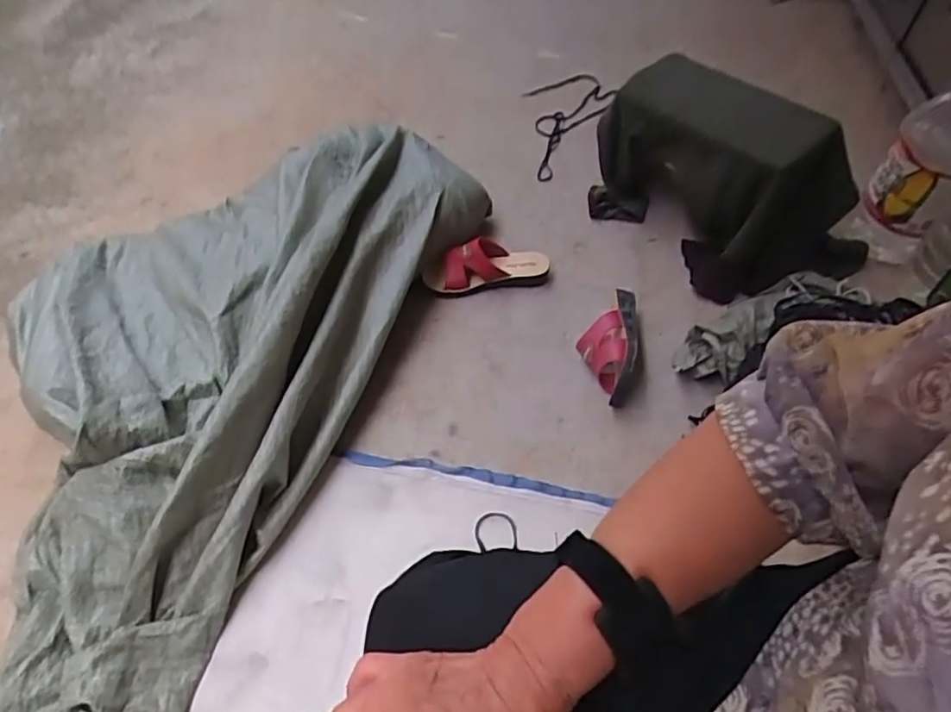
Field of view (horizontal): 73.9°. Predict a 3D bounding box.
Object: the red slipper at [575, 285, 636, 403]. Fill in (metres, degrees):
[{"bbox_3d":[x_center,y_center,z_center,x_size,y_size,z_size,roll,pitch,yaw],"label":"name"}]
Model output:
[{"bbox_3d":[0.221,-0.025,1.050,0.096,0.075,0.217,3,51,5],"label":"red slipper"}]

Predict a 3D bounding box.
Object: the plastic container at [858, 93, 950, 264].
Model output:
[{"bbox_3d":[0.786,-0.318,1.113,0.105,0.322,0.145,-38,59,-24],"label":"plastic container"}]

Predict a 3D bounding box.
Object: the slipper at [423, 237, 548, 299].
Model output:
[{"bbox_3d":[0.020,-0.173,1.193,0.237,0.087,0.093,-8,51,-3],"label":"slipper"}]

